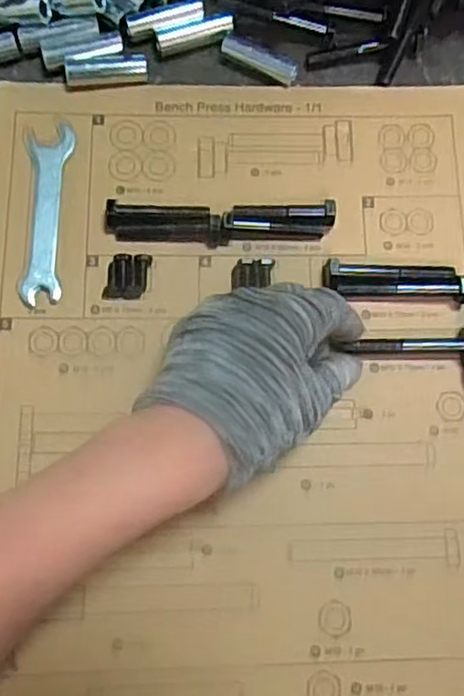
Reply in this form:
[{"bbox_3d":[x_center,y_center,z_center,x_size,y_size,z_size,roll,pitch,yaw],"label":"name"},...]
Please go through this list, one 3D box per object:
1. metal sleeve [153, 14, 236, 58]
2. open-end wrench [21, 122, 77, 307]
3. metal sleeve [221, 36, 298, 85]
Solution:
[{"bbox_3d":[-0.023,-0.193,0.410,0.049,0.011,0.015,-19,78,-8],"label":"metal sleeve"},{"bbox_3d":[-0.104,-0.076,0.376,0.026,0.004,0.104,0,76,-4],"label":"open-end wrench"},{"bbox_3d":[0.017,-0.177,0.409,0.048,0.011,0.016,26,75,3],"label":"metal sleeve"}]

